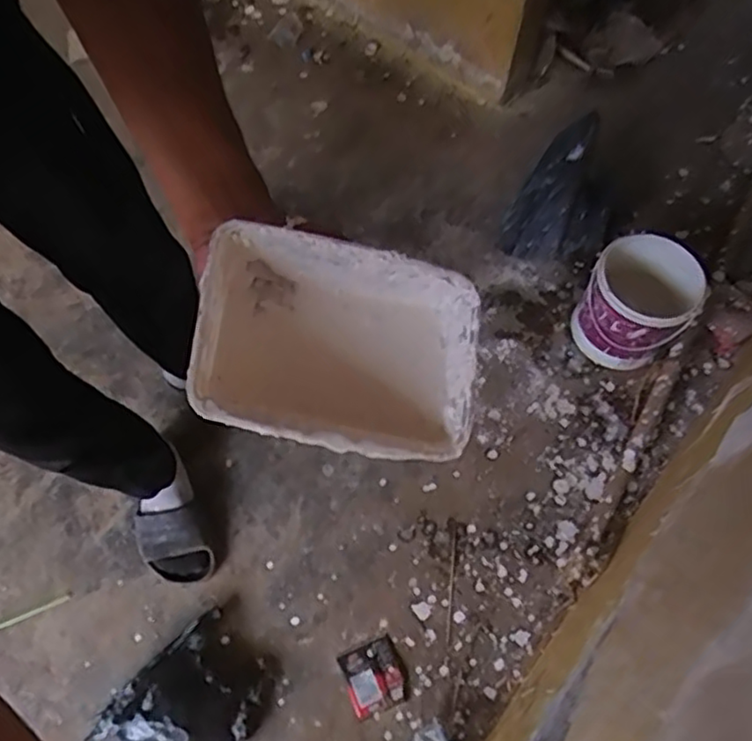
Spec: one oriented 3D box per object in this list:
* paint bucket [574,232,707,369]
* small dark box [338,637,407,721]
[{"bbox_3d":[0.470,-0.115,1.185,0.177,0.198,0.164,0,63,0],"label":"paint bucket"},{"bbox_3d":[-0.004,0.470,0.996,0.086,0.004,0.093,-19,65,-9],"label":"small dark box"}]

